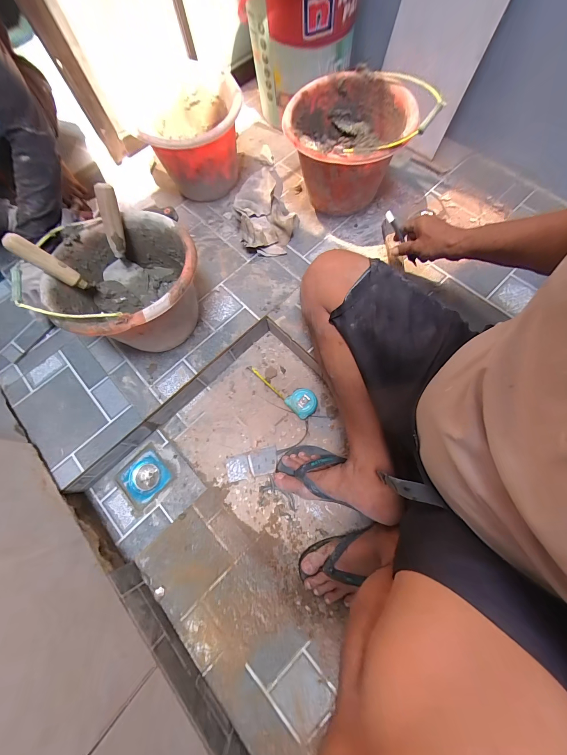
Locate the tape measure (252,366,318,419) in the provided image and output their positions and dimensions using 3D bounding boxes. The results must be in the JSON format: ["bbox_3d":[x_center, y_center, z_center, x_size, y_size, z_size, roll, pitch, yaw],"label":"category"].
[{"bbox_3d":[0.004,0.022,0.713,0.185,0.032,0.063,43,78,15],"label":"tape measure"}]

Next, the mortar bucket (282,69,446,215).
[{"bbox_3d":[0.171,-0.591,0.749,0.330,0.189,0.312,-1,71,2],"label":"mortar bucket"}]

